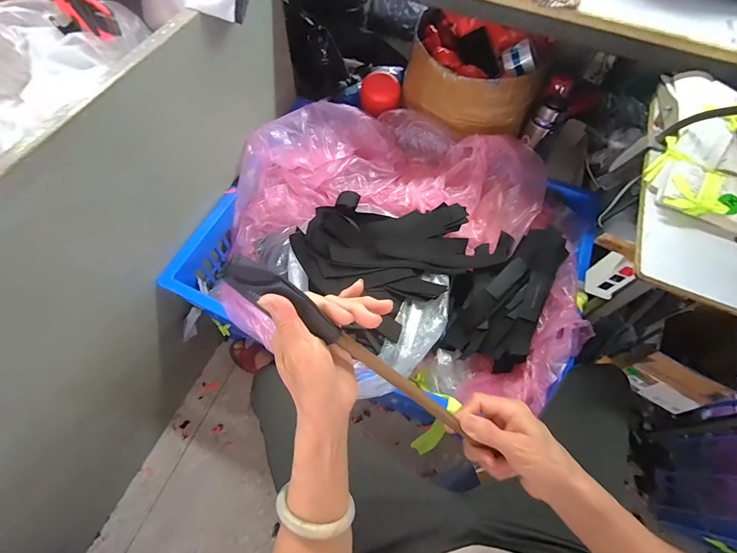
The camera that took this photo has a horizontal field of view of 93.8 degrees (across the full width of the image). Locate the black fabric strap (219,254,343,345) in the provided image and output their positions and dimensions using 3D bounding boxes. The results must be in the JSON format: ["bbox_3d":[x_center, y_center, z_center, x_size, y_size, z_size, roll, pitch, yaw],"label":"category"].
[{"bbox_3d":[-0.067,0.019,0.274,0.099,0.019,0.024,35,64,-15],"label":"black fabric strap"}]

